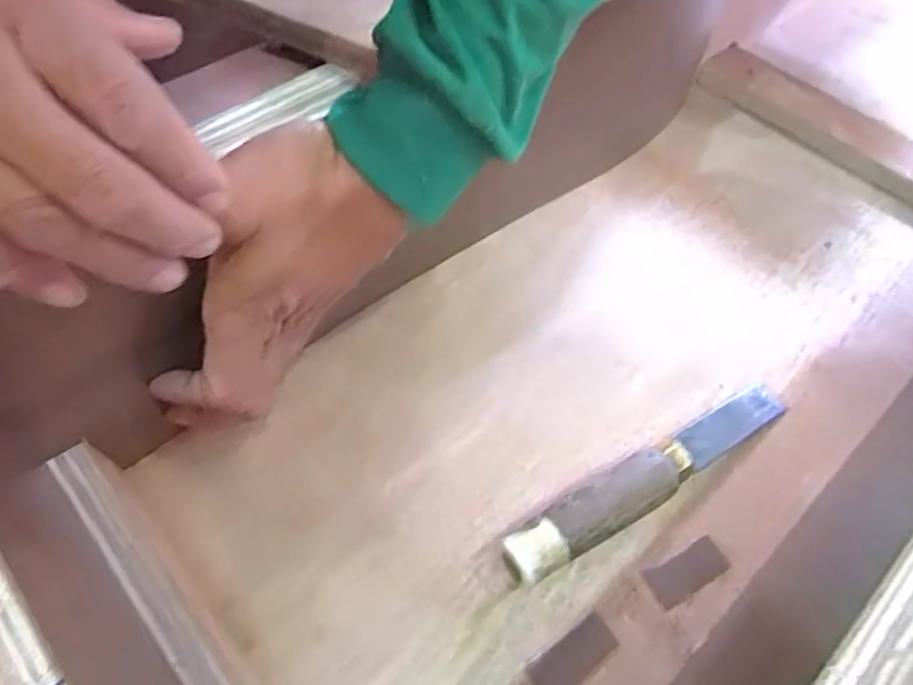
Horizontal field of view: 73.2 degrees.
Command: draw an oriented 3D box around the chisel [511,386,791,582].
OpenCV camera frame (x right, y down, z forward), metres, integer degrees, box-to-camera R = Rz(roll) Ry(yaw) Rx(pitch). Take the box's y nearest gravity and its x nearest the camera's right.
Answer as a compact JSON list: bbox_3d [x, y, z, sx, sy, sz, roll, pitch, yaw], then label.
[{"bbox_3d":[0.108,0.071,0.331,0.192,0.034,0.027,-28,61,-19],"label":"chisel"}]

